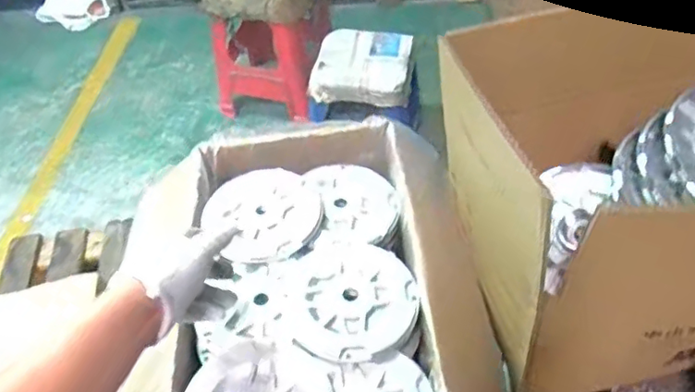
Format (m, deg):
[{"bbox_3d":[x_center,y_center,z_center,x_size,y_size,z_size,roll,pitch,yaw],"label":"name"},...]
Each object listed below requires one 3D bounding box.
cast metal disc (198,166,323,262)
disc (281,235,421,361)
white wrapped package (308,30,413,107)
[{"bbox_3d":[-0.099,0.018,0.674,0.132,0.015,0.131,-3,48,3],"label":"cast metal disc"},{"bbox_3d":[0.005,0.104,0.600,0.132,0.009,0.139,-3,48,3],"label":"disc"},{"bbox_3d":[0.041,-0.369,1.639,0.272,0.077,0.261,3,48,8],"label":"white wrapped package"}]

